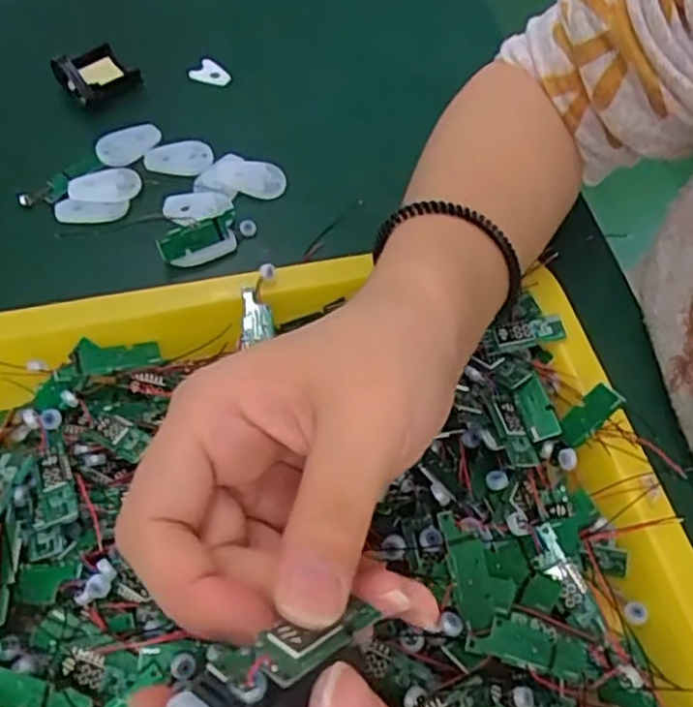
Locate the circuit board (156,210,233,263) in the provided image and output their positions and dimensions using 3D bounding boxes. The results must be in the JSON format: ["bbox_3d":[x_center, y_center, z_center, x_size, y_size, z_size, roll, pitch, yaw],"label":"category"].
[{"bbox_3d":[-0.073,-0.058,0.350,0.042,0.007,0.013,-26,100,-24],"label":"circuit board"}]

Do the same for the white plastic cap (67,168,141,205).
[{"bbox_3d":[-0.125,-0.086,0.366,0.036,0.005,0.020,-9,75,-12],"label":"white plastic cap"}]

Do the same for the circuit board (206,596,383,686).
[{"bbox_3d":[-0.007,0.059,0.146,0.042,0.005,0.011,-1,50,-44],"label":"circuit board"}]

